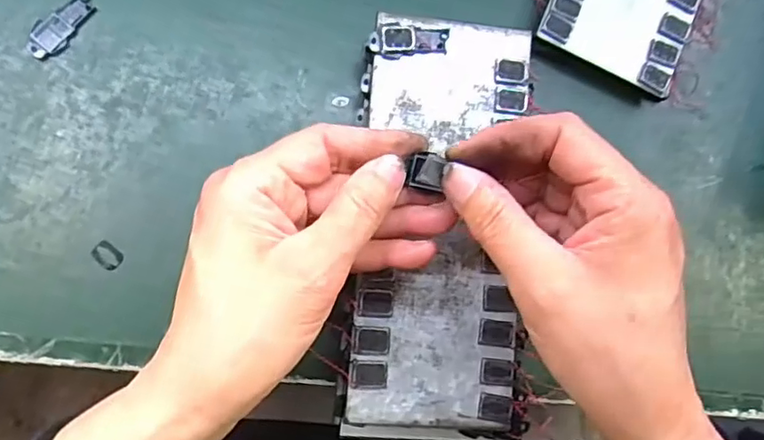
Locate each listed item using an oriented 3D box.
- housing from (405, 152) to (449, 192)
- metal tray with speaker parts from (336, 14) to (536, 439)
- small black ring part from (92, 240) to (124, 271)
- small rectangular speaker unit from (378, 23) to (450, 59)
[{"bbox_3d":[0.019,-0.020,0.251,0.013,0.013,0.014,10,83,-7],"label":"housing"},{"bbox_3d":[0.028,0.003,0.304,0.089,0.015,0.207,2,84,-8],"label":"metal tray with speaker parts"},{"bbox_3d":[-0.136,0.017,0.302,0.015,0.004,0.011,41,81,-3],"label":"small black ring part"},{"bbox_3d":[0.016,-0.090,0.305,0.034,0.006,0.016,1,85,-8],"label":"small rectangular speaker unit"}]

